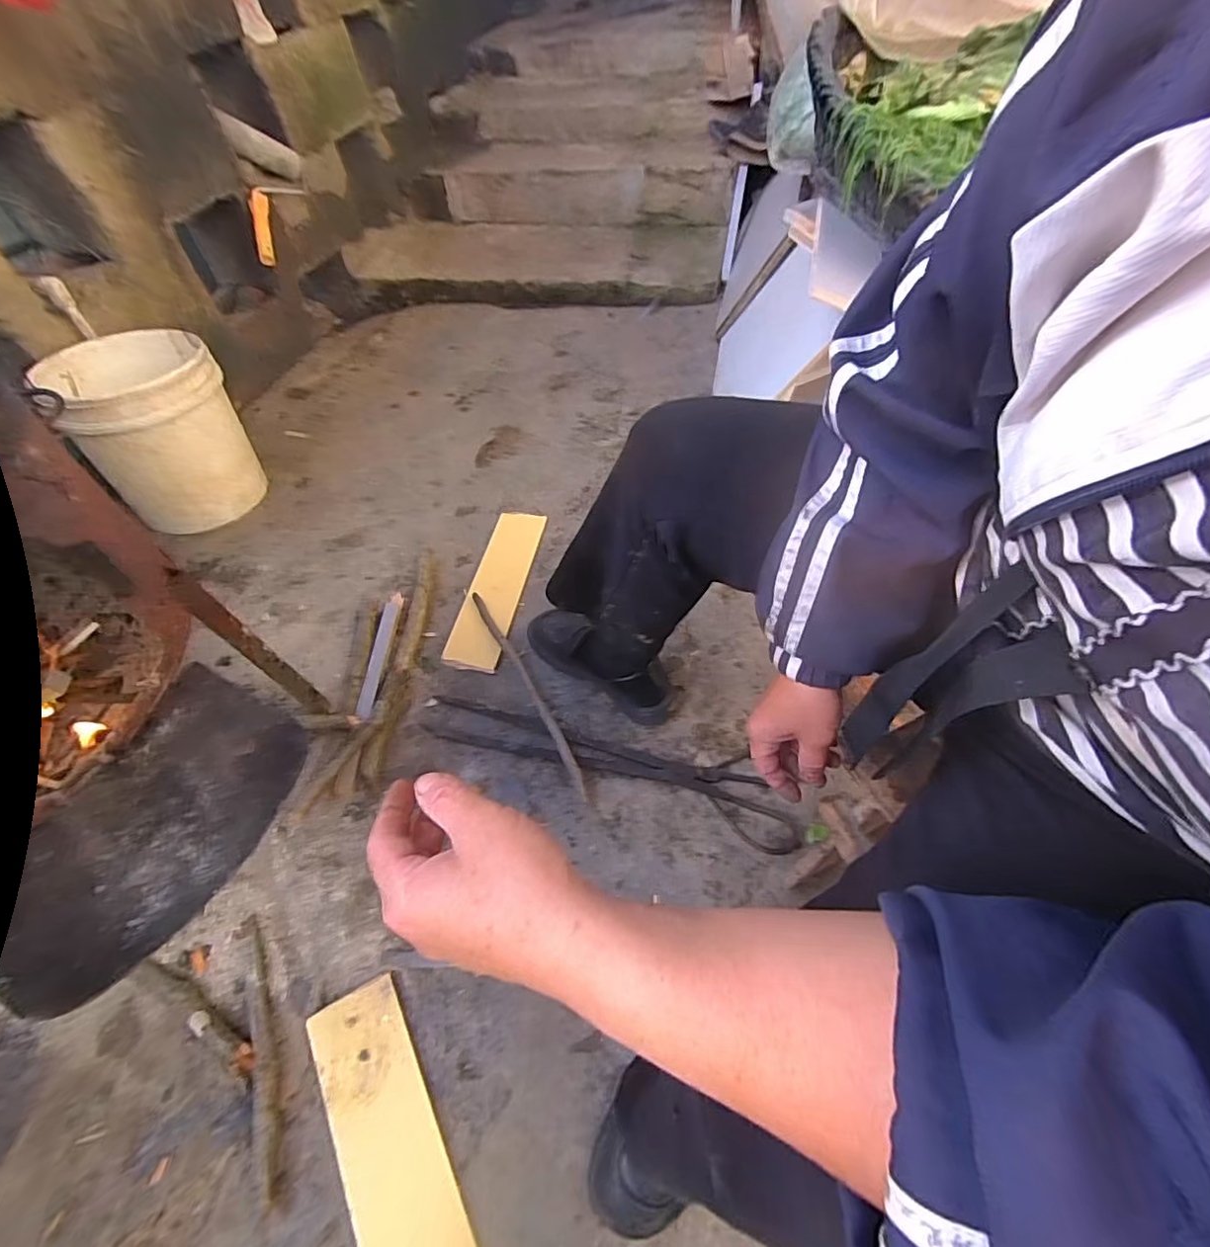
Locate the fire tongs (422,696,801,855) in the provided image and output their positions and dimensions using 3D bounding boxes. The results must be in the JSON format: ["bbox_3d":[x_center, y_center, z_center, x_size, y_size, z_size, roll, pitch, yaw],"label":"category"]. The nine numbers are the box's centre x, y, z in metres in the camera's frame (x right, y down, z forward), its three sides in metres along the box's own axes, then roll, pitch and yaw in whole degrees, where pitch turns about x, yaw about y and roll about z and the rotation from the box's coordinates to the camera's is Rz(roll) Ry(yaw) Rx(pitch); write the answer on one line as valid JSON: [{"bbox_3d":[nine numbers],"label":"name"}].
[{"bbox_3d":[0.001,0.169,0.731,0.489,0.012,0.099,16,55,14],"label":"fire tongs"}]

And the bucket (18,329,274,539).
[{"bbox_3d":[-0.773,-0.339,1.013,0.230,0.258,0.250,-1,53,1],"label":"bucket"}]

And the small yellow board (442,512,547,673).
[{"bbox_3d":[-0.172,-0.067,0.921,0.081,0.020,0.326,7,54,8],"label":"small yellow board"}]

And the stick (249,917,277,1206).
[{"bbox_3d":[-0.332,0.411,0.554,0.019,0.015,0.233,-18,54,-11],"label":"stick"}]

